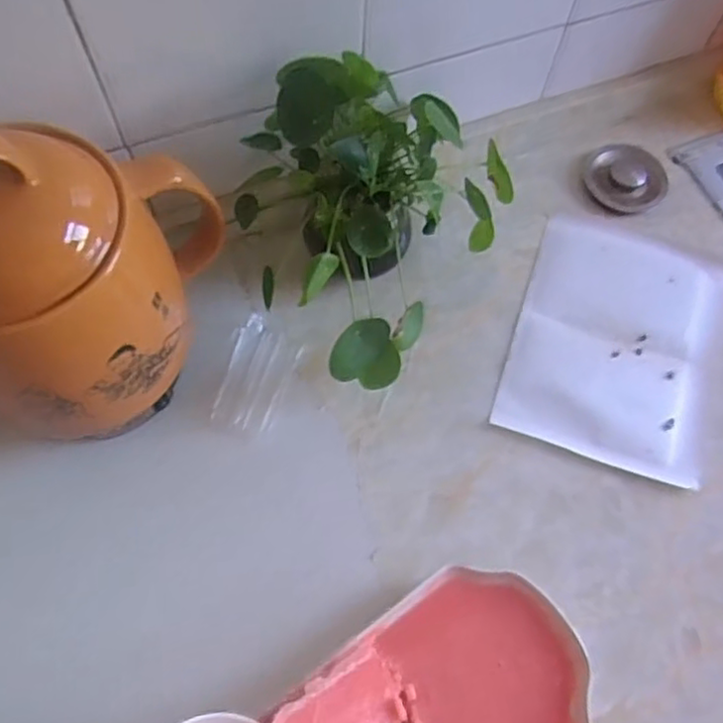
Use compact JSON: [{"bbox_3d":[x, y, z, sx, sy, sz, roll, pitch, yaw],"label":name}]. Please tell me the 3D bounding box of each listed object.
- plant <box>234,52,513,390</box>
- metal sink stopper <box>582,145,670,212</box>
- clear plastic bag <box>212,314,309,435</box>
[{"bbox_3d":[0.029,-0.124,0.545,0.228,0.215,0.195,-33,73,-15],"label":"plant"},{"bbox_3d":[0.273,-0.188,0.695,0.077,0.020,0.068,-5,68,-5],"label":"metal sink stopper"},{"bbox_3d":[-0.092,0.011,0.595,0.062,0.008,0.097,22,68,6],"label":"clear plastic bag"}]

